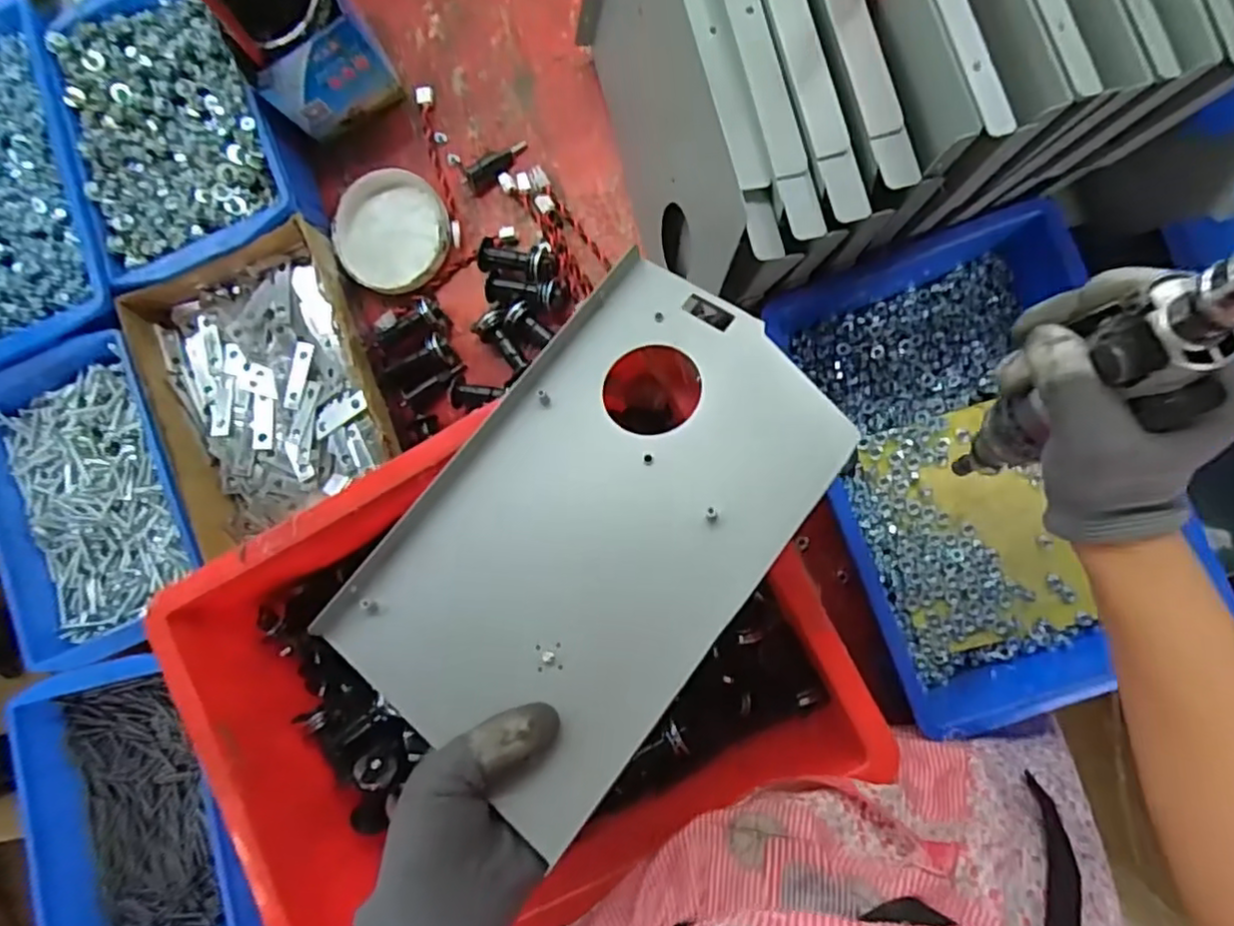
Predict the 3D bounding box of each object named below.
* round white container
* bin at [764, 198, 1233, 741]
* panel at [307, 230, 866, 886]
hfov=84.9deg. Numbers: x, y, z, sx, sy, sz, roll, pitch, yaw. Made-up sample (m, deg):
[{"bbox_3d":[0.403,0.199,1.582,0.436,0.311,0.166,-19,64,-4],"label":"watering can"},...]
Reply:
[{"bbox_3d":[-0.194,-0.198,0.579,0.099,0.016,0.104,0,87,9],"label":"round white container"},{"bbox_3d":[0.236,0.002,0.453,0.188,0.079,0.297,-20,85,8],"label":"bin"},{"bbox_3d":[-0.010,0.027,0.344,0.170,0.019,0.262,35,81,23],"label":"panel"}]

